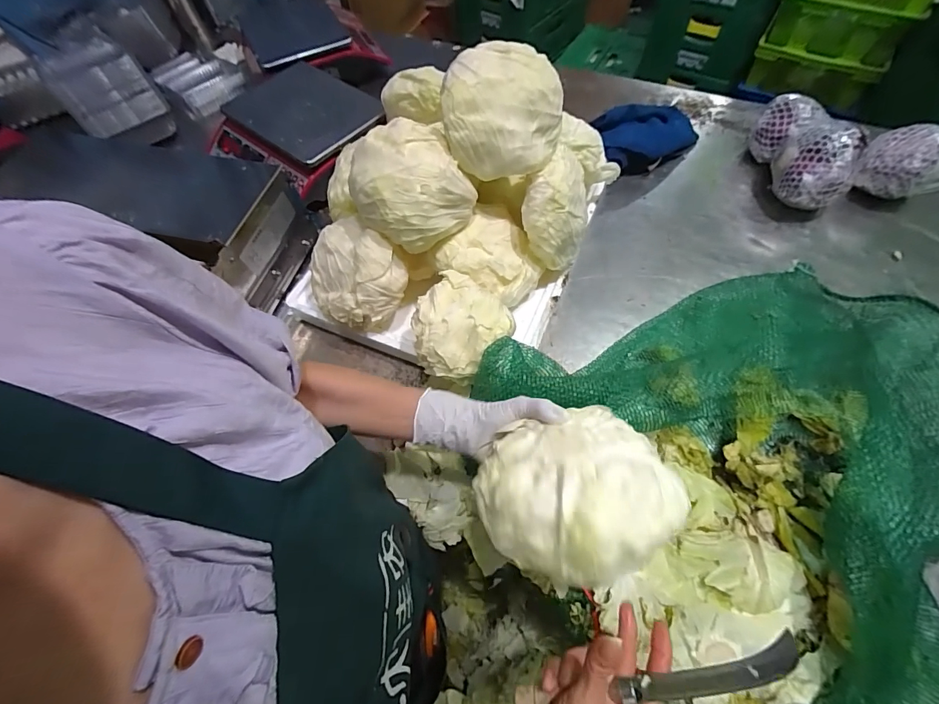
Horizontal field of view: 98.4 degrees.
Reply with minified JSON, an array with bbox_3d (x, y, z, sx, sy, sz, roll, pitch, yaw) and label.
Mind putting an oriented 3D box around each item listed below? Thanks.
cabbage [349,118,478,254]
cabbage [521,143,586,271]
[{"bbox_3d":[-0.083,-0.222,0.551,0.135,0.103,0.130,-39,66,-17],"label":"cabbage"},{"bbox_3d":[0.134,-0.214,0.615,0.094,0.134,0.120,13,63,10],"label":"cabbage"}]

